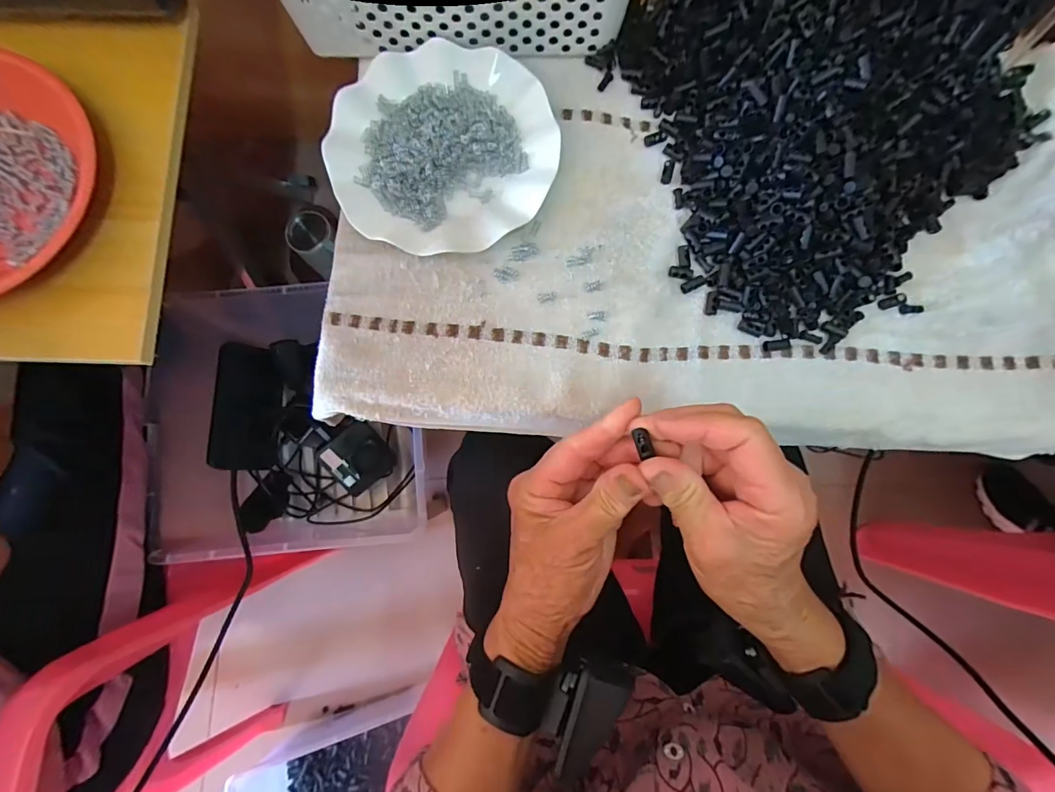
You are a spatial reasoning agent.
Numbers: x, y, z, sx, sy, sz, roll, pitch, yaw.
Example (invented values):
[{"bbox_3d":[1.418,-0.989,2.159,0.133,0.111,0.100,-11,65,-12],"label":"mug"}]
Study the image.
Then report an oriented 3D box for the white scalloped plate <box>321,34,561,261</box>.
[{"bbox_3d":[-0.069,-0.204,0.372,0.178,0.024,0.176,0,81,-1],"label":"white scalloped plate"}]

